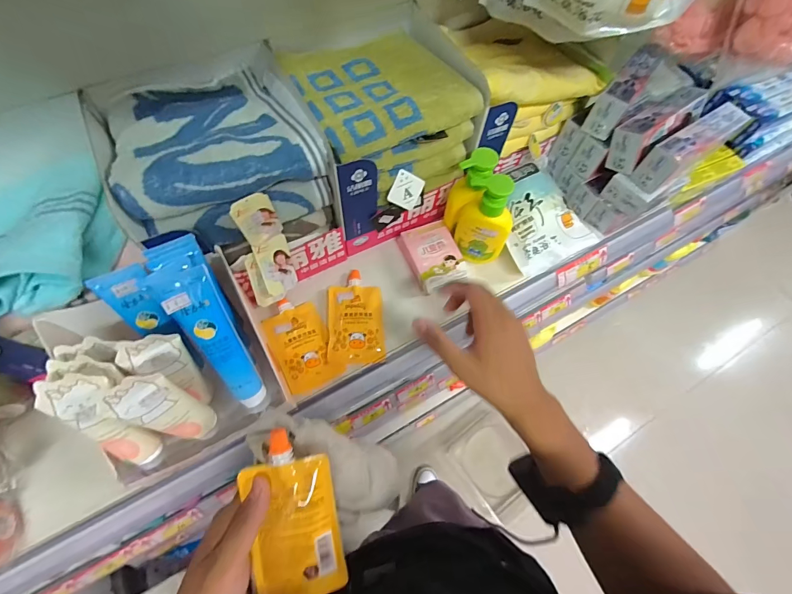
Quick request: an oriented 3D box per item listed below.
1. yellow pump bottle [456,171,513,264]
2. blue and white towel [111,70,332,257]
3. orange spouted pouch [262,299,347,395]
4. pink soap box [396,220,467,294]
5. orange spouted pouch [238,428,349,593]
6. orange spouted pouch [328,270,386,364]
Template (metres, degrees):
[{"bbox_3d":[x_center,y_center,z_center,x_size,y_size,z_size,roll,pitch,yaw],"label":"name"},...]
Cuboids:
[{"bbox_3d":[0.115,-0.097,0.483,0.067,0.127,0.037,36,68,12],"label":"yellow pump bottle"},{"bbox_3d":[-0.196,-0.152,0.417,0.185,0.118,0.181,-27,70,-15],"label":"blue and white towel"},{"bbox_3d":[-0.122,0.057,0.479,0.070,0.015,0.123,-26,70,-14],"label":"orange spouted pouch"},{"bbox_3d":[0.054,-0.057,0.528,0.070,0.023,0.099,-21,68,-13],"label":"pink soap box"},{"bbox_3d":[-0.082,0.180,0.303,0.071,0.018,0.145,-6,90,-6],"label":"orange spouted pouch"},{"bbox_3d":[-0.054,0.025,0.501,0.072,0.014,0.127,-3,66,-5],"label":"orange spouted pouch"}]

